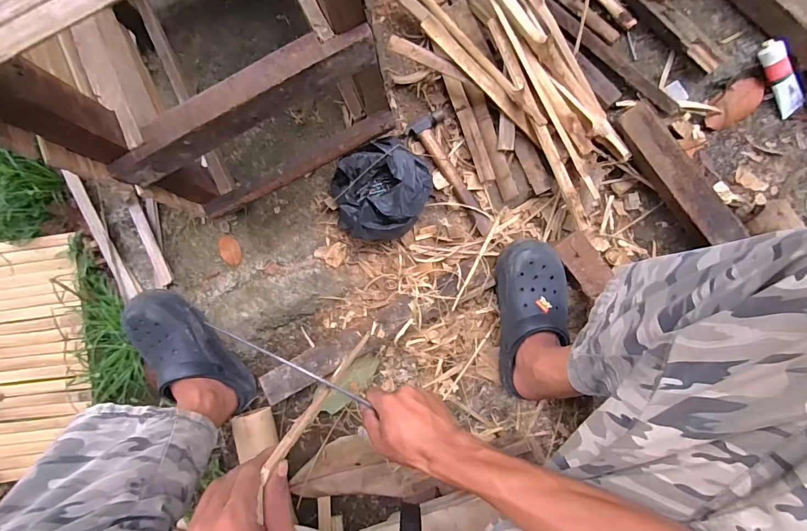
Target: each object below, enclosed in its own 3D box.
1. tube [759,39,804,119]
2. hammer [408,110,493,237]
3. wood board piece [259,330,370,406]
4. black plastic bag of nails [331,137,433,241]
[{"bbox_3d":[0.665,-0.330,0.694,0.037,0.026,0.135,-35,105,2],"label":"tube"},{"bbox_3d":[0.094,-0.166,0.717,0.062,0.024,0.242,-28,83,3],"label":"hammer"},{"bbox_3d":[-0.153,0.174,0.716,0.227,0.016,0.059,-30,74,1],"label":"wood board piece"},{"bbox_3d":[-0.043,-0.133,0.695,0.168,0.082,0.174,33,89,8],"label":"black plastic bag of nails"}]

